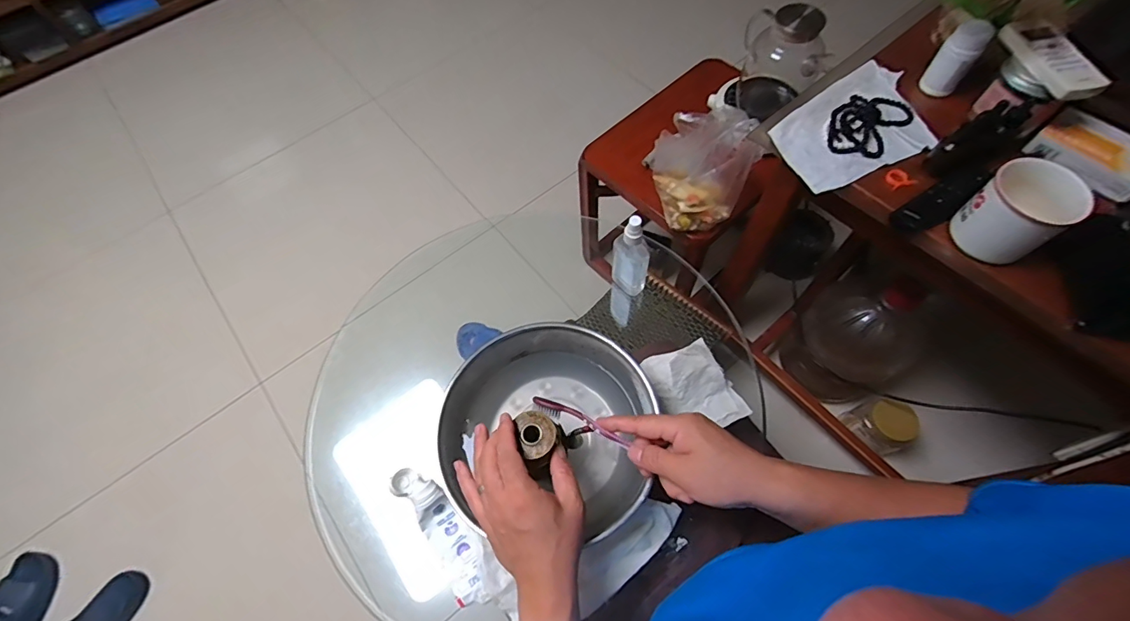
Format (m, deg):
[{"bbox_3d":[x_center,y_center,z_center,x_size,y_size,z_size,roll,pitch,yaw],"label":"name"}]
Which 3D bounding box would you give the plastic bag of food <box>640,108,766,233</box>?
[{"bbox_3d":[0.243,-0.264,0.859,0.190,0.202,0.147,11,65,9],"label":"plastic bag of food"}]

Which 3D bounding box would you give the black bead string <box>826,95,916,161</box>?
[{"bbox_3d":[0.433,-0.268,0.686,0.088,0.025,0.141,38,72,20],"label":"black bead string"}]

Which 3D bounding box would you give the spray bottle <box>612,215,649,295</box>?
[{"bbox_3d":[0.086,-0.070,0.616,0.047,0.153,0.031,5,64,6],"label":"spray bottle"}]

